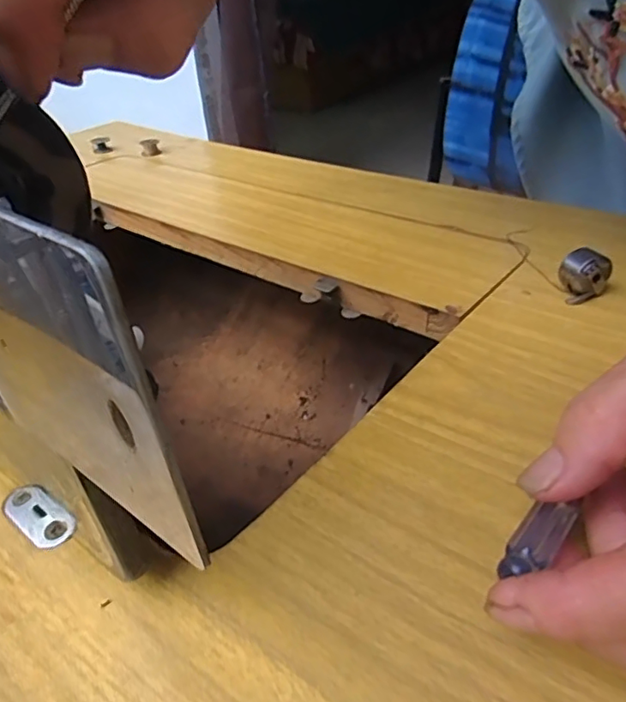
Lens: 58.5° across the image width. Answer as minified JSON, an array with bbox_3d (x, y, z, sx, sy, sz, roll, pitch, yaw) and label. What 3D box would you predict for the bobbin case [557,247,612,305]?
[{"bbox_3d":[0.141,-0.039,0.288,0.021,0.023,0.016,-7,36,-2],"label":"bobbin case"}]

